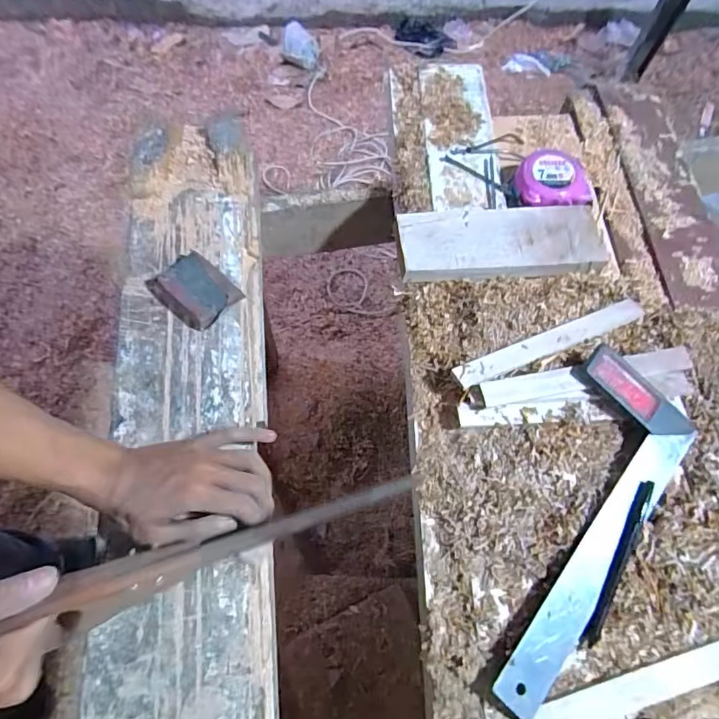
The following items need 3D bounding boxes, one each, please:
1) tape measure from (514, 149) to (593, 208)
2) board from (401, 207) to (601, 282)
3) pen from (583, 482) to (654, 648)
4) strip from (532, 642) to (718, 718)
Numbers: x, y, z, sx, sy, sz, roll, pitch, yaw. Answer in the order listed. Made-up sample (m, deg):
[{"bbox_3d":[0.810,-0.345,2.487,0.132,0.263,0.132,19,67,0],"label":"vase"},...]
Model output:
[{"bbox_3d":[0.230,-0.212,0.561,0.079,0.036,0.078,-1,66,-2],"label":"tape measure"},{"bbox_3d":[0.155,-0.130,0.518,0.222,0.028,0.079,-6,66,-4],"label":"board"},{"bbox_3d":[0.225,0.172,0.400,0.012,0.016,0.146,30,68,11],"label":"pen"},{"bbox_3d":[0.239,0.255,0.367,0.222,0.004,0.025,-15,64,-5],"label":"strip"}]

